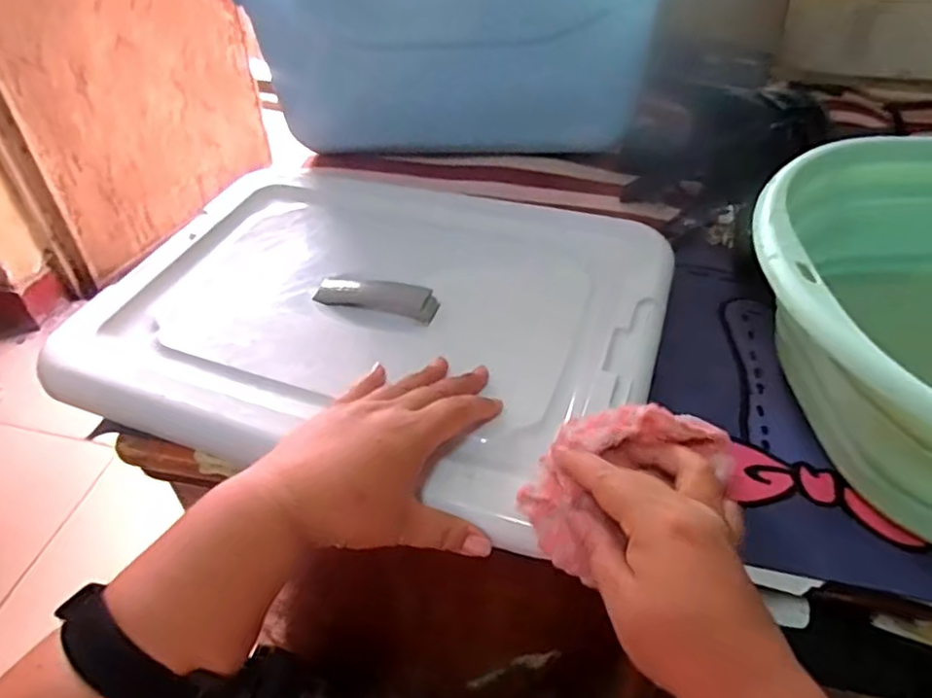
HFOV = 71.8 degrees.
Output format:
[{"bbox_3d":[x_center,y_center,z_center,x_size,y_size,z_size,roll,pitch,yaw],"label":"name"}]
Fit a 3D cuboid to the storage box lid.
[{"bbox_3d":[-0.064,-0.041,0.515,0.416,0.033,0.344,15,46,15],"label":"storage box lid"}]

